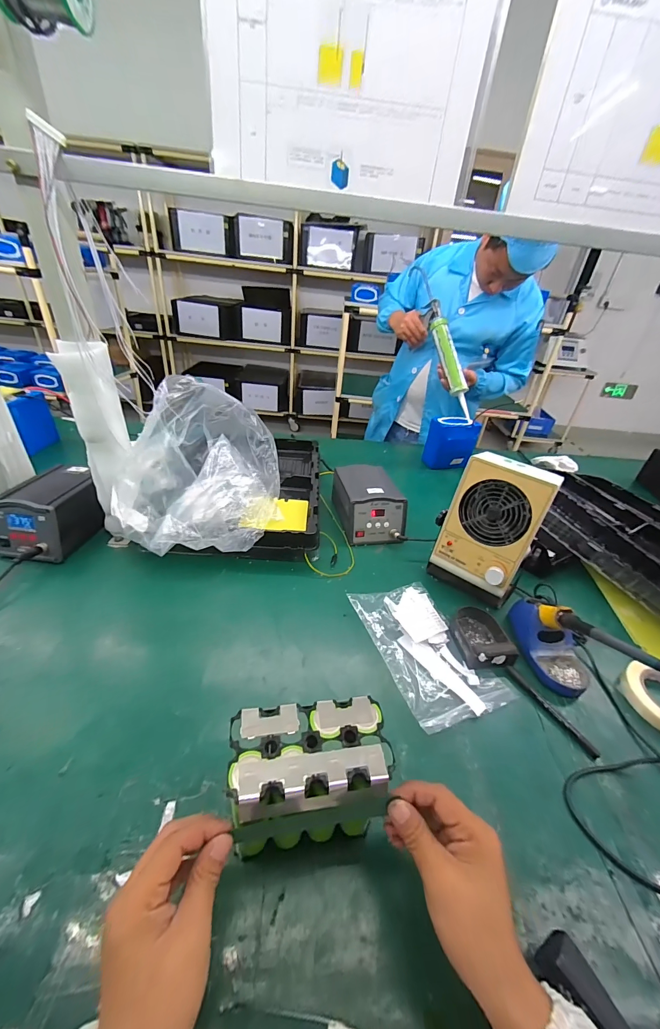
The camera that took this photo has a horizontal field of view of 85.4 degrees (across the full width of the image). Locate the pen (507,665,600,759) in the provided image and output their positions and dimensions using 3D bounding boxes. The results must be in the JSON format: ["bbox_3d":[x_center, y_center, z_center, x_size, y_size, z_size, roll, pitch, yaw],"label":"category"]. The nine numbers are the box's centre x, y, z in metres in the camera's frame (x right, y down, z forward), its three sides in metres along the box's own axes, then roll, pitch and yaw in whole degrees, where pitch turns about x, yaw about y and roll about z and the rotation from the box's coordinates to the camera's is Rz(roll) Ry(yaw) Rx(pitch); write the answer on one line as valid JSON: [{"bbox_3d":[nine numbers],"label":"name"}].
[{"bbox_3d":[0.311,0.274,0.507,0.014,0.009,0.138,-11,38,-24],"label":"pen"}]

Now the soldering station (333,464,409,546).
[{"bbox_3d":[0.088,-0.026,0.834,0.132,0.103,0.202,-2,35,-12],"label":"soldering station"}]

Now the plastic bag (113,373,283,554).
[{"bbox_3d":[-0.229,-0.106,0.667,0.258,0.244,0.313,-2,35,-12],"label":"plastic bag"}]

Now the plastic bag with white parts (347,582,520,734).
[{"bbox_3d":[0.150,0.201,0.563,0.164,0.033,0.232,-10,37,-22],"label":"plastic bag with white parts"}]

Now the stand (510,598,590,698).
[{"bbox_3d":[0.355,0.193,0.566,0.085,0.082,0.152,3,34,-5],"label":"stand"}]

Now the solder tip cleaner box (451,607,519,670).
[{"bbox_3d":[0.246,0.191,0.587,0.080,0.032,0.111,-1,34,-10],"label":"solder tip cleaner box"}]

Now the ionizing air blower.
[{"bbox_3d":[0.290,0.025,0.647,0.148,0.246,0.118,30,41,31],"label":"ionizing air blower"}]

